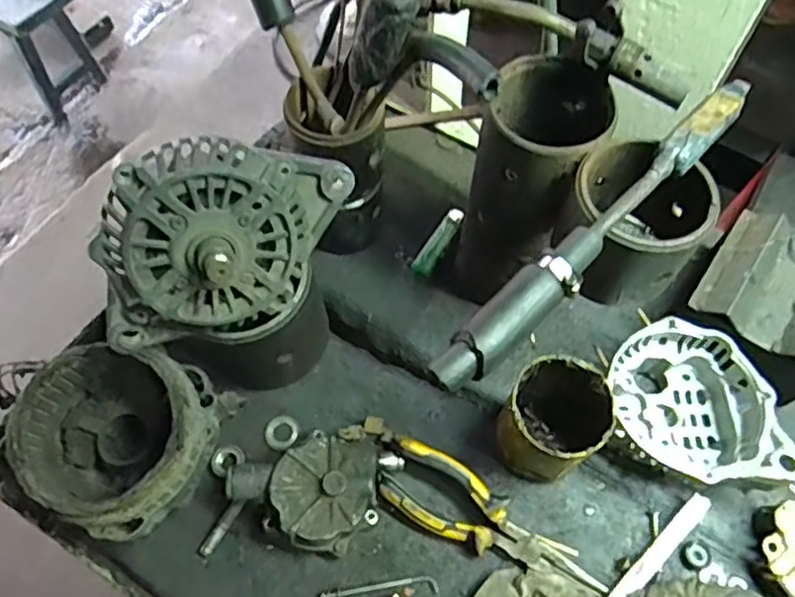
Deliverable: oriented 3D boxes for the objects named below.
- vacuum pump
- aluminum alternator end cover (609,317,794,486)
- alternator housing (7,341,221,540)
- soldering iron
[{"bbox_3d":[-0.085,0.164,0.518,0.159,0.055,0.093,-21,64,-11],"label":"vacuum pump"},{"bbox_3d":[0.236,0.091,0.530,0.114,0.070,0.137,-4,62,-2],"label":"aluminum alternator end cover"},{"bbox_3d":[-0.212,0.111,0.496,0.125,0.098,0.127,6,62,4],"label":"alternator housing"},{"bbox_3d":[0.123,-0.044,0.379,0.274,0.025,0.026,-40,69,-19],"label":"soldering iron"}]

